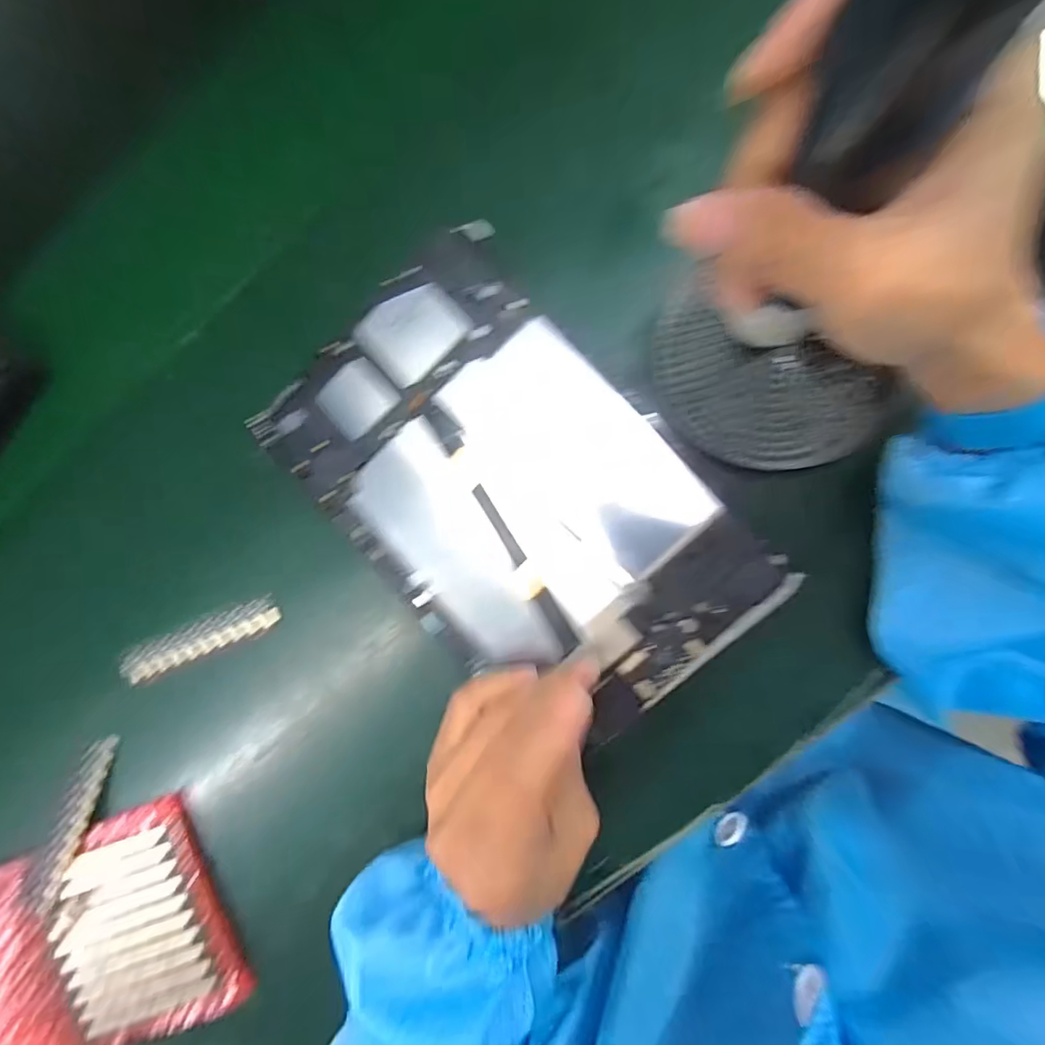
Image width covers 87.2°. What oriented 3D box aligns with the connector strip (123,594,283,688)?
[{"bbox_3d":[-0.187,0.067,0.318,0.093,0.017,0.023,-22,87,9],"label":"connector strip"}]

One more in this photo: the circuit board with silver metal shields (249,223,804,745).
[{"bbox_3d":[-0.004,-0.012,0.272,0.145,0.013,0.237,-43,85,8],"label":"circuit board with silver metal shields"}]

